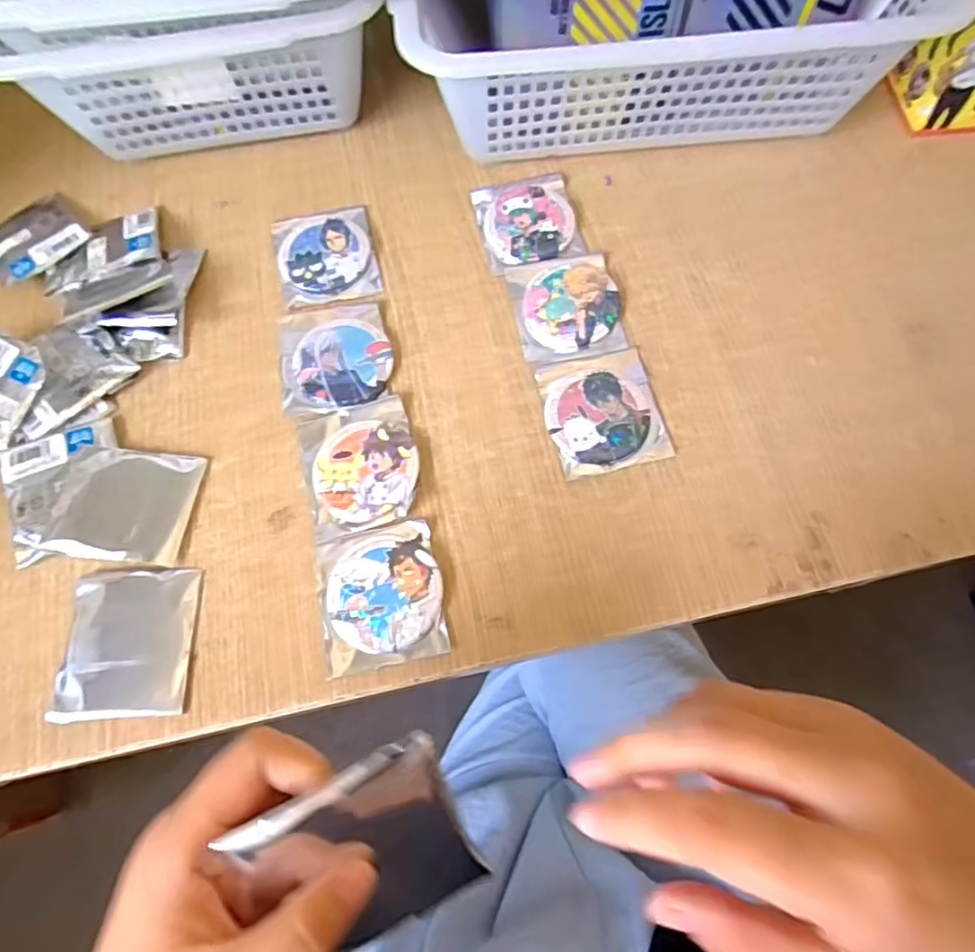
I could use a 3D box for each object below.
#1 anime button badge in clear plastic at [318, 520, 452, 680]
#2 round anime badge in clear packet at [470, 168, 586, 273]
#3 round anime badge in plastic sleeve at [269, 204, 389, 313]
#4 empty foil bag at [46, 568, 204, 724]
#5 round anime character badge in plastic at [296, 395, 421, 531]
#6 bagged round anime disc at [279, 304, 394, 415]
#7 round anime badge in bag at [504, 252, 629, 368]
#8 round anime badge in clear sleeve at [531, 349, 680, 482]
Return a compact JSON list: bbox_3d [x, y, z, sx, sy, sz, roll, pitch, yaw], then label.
[{"bbox_3d":[-0.059,0.067,0.343,0.067,0.008,0.076,-11,69,-4],"label":"anime button badge in clear plastic"},{"bbox_3d":[0.028,-0.187,0.437,0.068,0.008,0.082,-12,69,-4],"label":"round anime badge in clear packet"},{"bbox_3d":[-0.112,-0.153,0.428,0.068,0.007,0.084,-12,69,-4],"label":"round anime badge in plastic sleeve"},{"bbox_3d":[-0.198,0.091,0.338,0.069,0.007,0.078,-2,69,0],"label":"empty foil bag"},{"bbox_3d":[-0.076,-0.006,0.371,0.066,0.008,0.079,-14,69,-5],"label":"round anime character badge in plastic"},{"bbox_3d":[-0.099,-0.077,0.398,0.071,0.007,0.076,-8,69,-2],"label":"bagged round anime disc"},{"bbox_3d":[0.053,-0.114,0.408,0.069,0.009,0.078,-10,69,-3],"label":"round anime badge in bag"},{"bbox_3d":[0.072,-0.041,0.381,0.070,0.009,0.079,-13,69,-4],"label":"round anime badge in clear sleeve"}]

